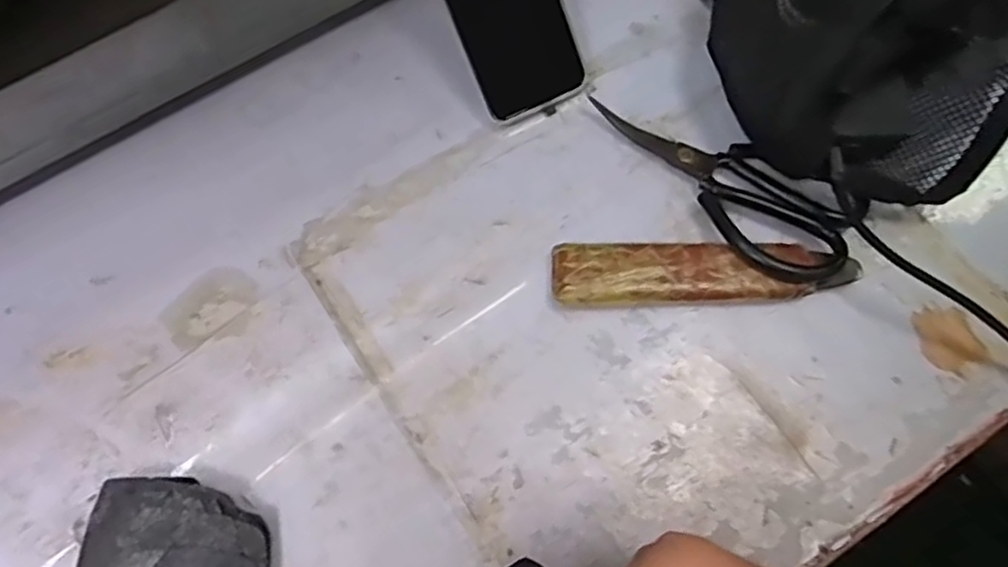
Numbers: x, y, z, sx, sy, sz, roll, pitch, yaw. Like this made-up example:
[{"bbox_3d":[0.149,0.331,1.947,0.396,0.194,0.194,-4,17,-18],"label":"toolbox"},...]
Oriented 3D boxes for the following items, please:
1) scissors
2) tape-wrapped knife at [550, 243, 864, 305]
[{"bbox_3d":[0.135,-0.063,0.436,0.177,0.023,0.064,38,77,11],"label":"scissors"},{"bbox_3d":[0.125,-0.007,0.421,0.188,0.022,0.038,0,73,0],"label":"tape-wrapped knife"}]

